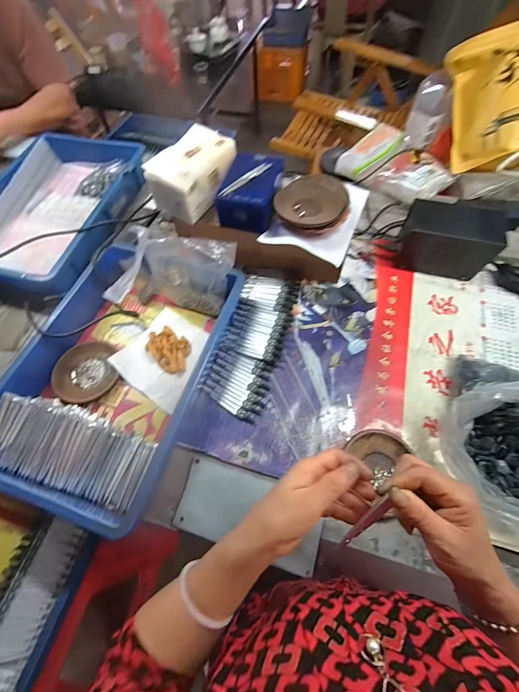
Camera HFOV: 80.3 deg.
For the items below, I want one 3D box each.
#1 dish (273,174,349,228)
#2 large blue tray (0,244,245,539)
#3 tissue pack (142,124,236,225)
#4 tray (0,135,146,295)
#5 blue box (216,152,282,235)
[{"bbox_3d":[0.093,-0.261,0.559,0.126,0.031,0.126,4,62,4],"label":"dish"},{"bbox_3d":[-0.232,0.032,0.504,0.285,0.084,0.425,15,65,9],"label":"large blue tray"},{"bbox_3d":[-0.119,-0.317,0.570,0.104,0.084,0.164,29,67,16],"label":"tissue pack"},{"bbox_3d":[-0.464,-0.328,0.706,0.285,0.069,0.474,12,64,7],"label":"tray"},{"bbox_3d":[-0.014,-0.286,0.564,0.096,0.068,0.133,15,64,10],"label":"blue box"}]

